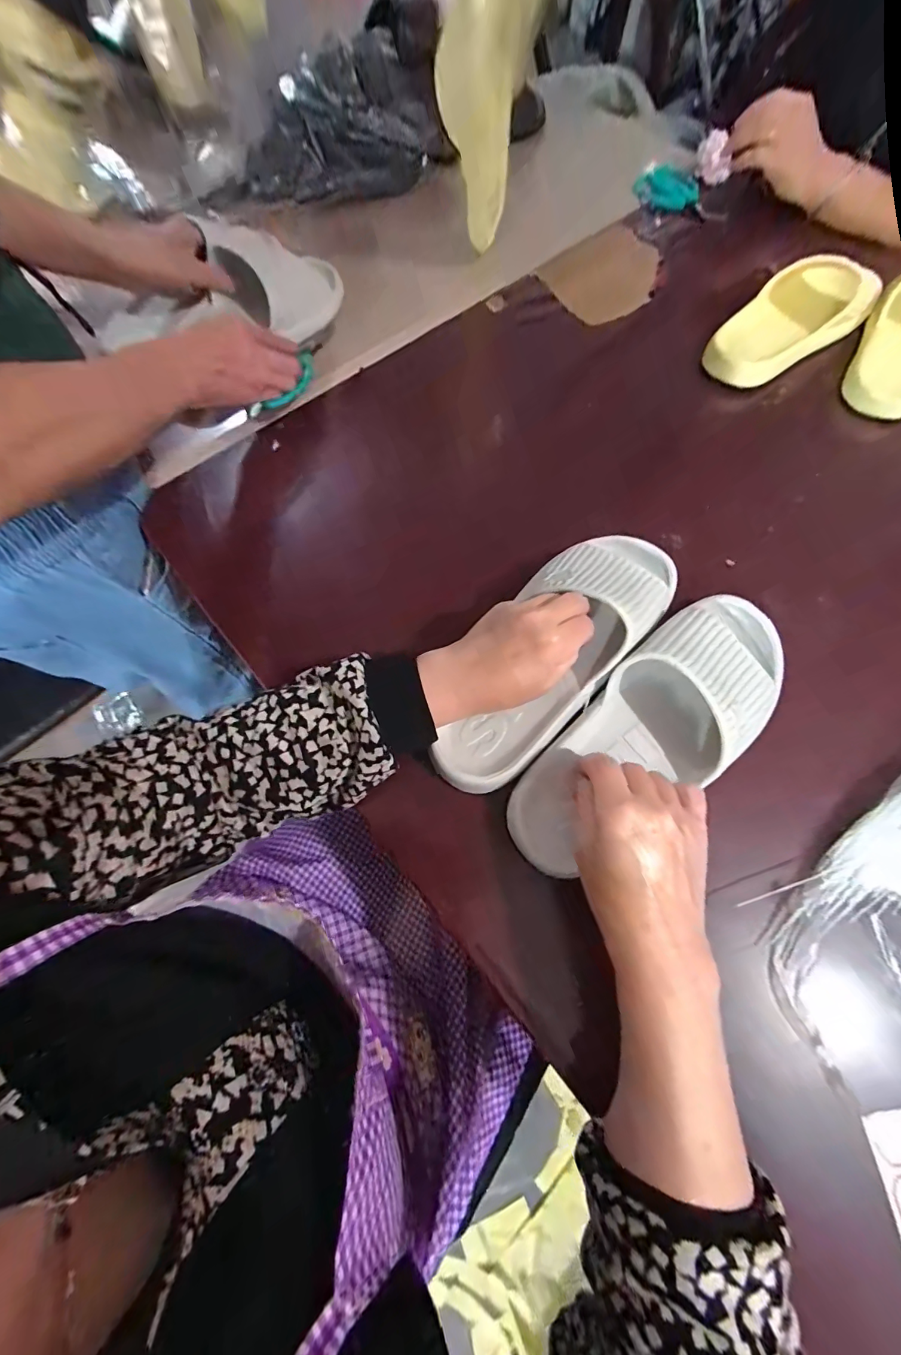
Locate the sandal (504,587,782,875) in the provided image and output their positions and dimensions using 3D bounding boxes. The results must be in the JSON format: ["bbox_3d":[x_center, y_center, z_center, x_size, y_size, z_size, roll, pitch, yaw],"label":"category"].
[{"bbox_3d":[0.156,0.033,0.332,0.273,0.064,0.105,-36,72,-8],"label":"sandal"}]

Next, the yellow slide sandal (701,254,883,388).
[{"bbox_3d":[0.391,-0.417,0.509,0.195,0.068,0.103,-36,72,-13],"label":"yellow slide sandal"}]

